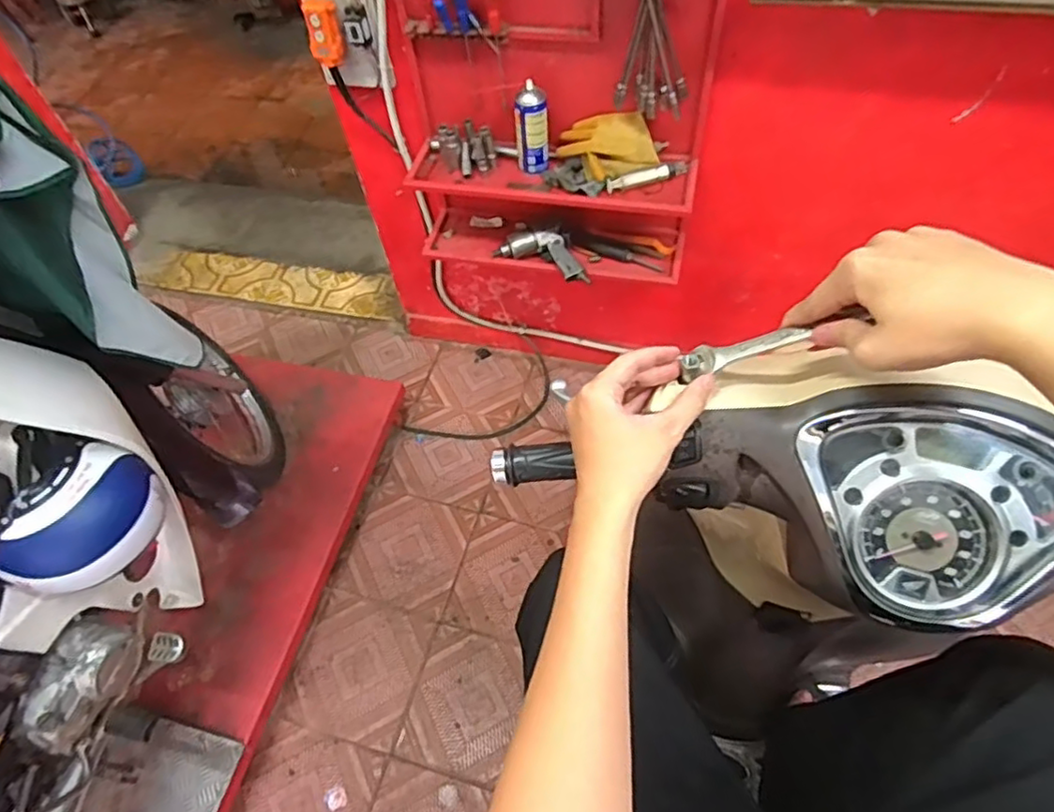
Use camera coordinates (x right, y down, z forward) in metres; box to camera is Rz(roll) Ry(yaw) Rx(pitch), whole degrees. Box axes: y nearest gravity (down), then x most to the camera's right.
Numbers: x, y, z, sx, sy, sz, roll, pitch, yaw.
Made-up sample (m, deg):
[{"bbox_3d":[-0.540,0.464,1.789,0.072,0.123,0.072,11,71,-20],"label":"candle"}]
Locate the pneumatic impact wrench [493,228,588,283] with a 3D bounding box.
[{"bbox_3d":[0.046,-0.352,1.430,0.223,0.052,0.089,24,62,18],"label":"pneumatic impact wrench"}]

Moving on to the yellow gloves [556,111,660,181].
[{"bbox_3d":[0.163,-0.514,1.264,0.202,0.075,0.090,2,57,6],"label":"yellow gloves"}]

